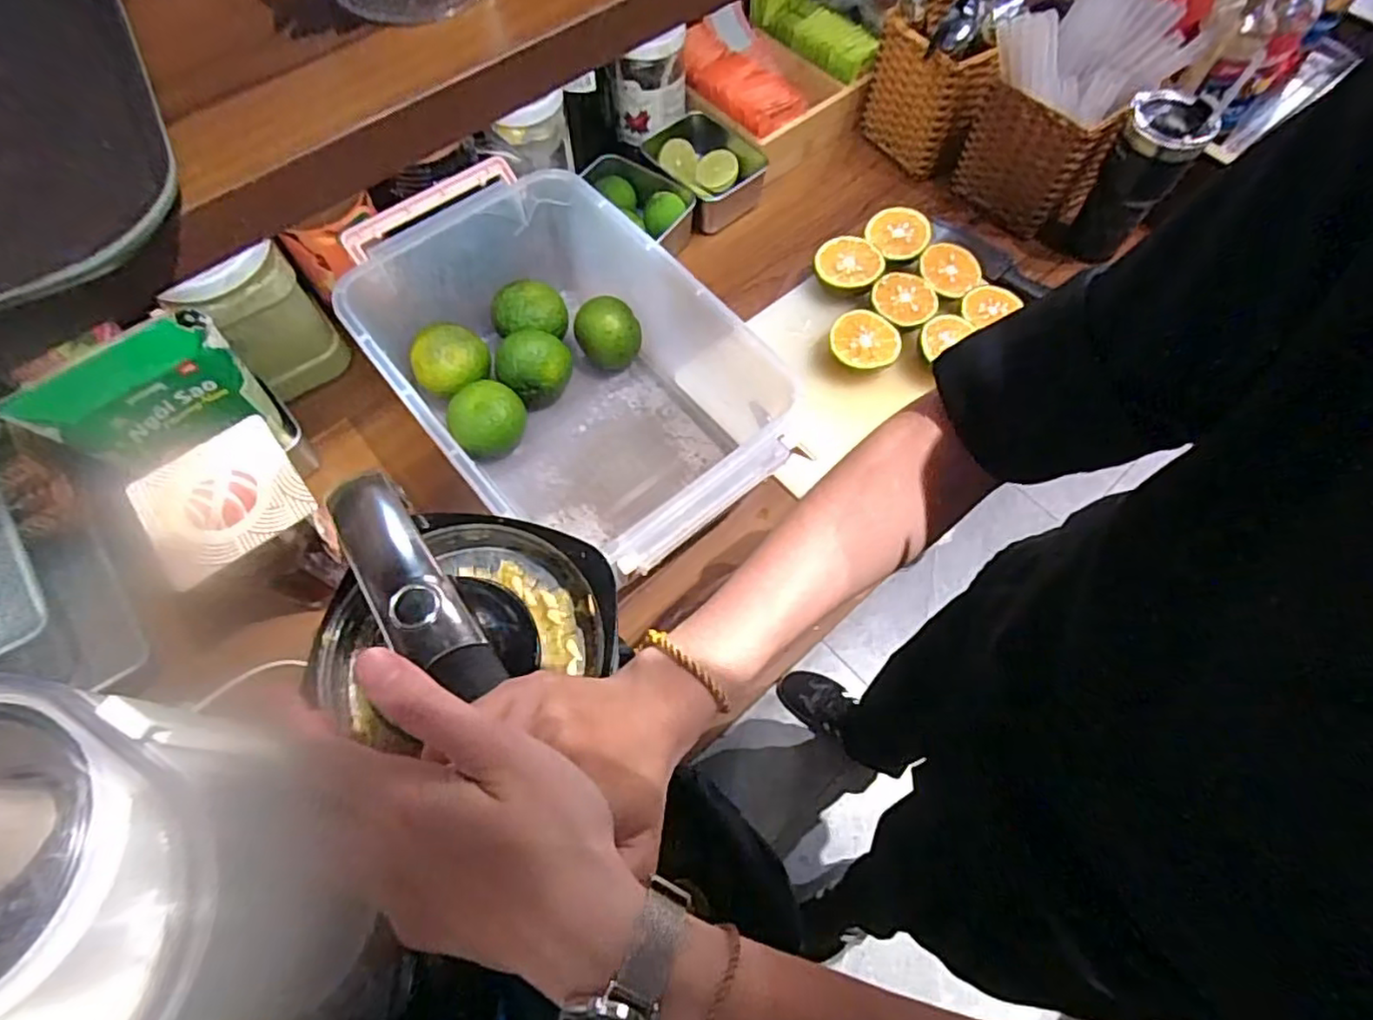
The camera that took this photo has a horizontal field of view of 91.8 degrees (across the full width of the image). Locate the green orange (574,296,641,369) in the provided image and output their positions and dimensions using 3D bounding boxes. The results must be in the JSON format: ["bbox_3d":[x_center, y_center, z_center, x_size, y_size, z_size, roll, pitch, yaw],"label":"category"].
[{"bbox_3d":[-0.079,-0.174,0.682,0.059,0.066,0.059,0,66,0],"label":"green orange"}]

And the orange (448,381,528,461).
[{"bbox_3d":[-0.188,-0.084,0.640,0.071,0.059,0.059,-20,67,-9],"label":"orange"}]

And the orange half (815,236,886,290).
[{"bbox_3d":[0.177,-0.263,0.735,0.071,0.043,0.066,11,66,4],"label":"orange half"}]

